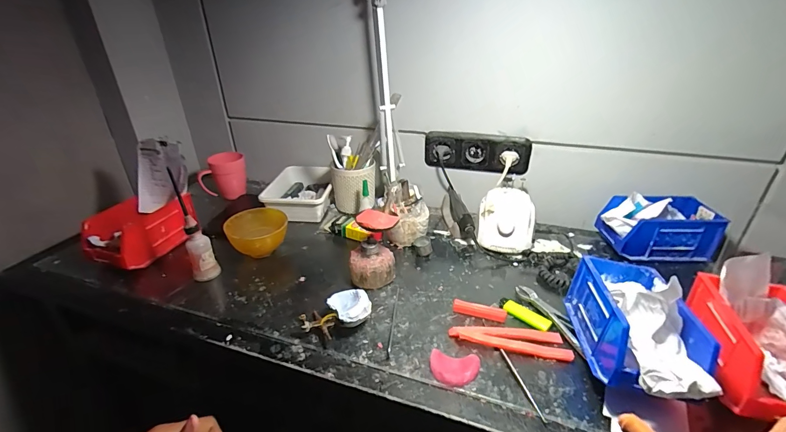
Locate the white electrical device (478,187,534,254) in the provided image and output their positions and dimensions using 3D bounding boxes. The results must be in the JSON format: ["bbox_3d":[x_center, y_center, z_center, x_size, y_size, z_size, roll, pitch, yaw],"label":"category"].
[{"bbox_3d":[0.225,0.009,0.738,0.104,0.081,0.141,7,30,13],"label":"white electrical device"}]

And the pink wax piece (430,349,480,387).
[{"bbox_3d":[0.079,0.198,0.476,0.062,0.009,0.046,6,30,11],"label":"pink wax piece"}]

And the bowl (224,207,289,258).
[{"bbox_3d":[-0.254,0.038,0.706,0.109,0.064,0.109,-1,29,0],"label":"bowl"}]

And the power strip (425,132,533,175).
[{"bbox_3d":[0.182,-0.138,0.806,0.222,0.079,0.037,13,32,23],"label":"power strip"}]

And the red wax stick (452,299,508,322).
[{"bbox_3d":[0.132,0.145,0.562,0.079,0.015,0.019,9,31,16],"label":"red wax stick"}]

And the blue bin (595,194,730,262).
[{"bbox_3d":[0.489,0.022,0.695,0.181,0.091,0.102,0,29,2],"label":"blue bin"}]

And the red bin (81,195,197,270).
[{"bbox_3d":[-0.477,0.027,0.708,0.101,0.088,0.174,13,32,23],"label":"red bin"}]

